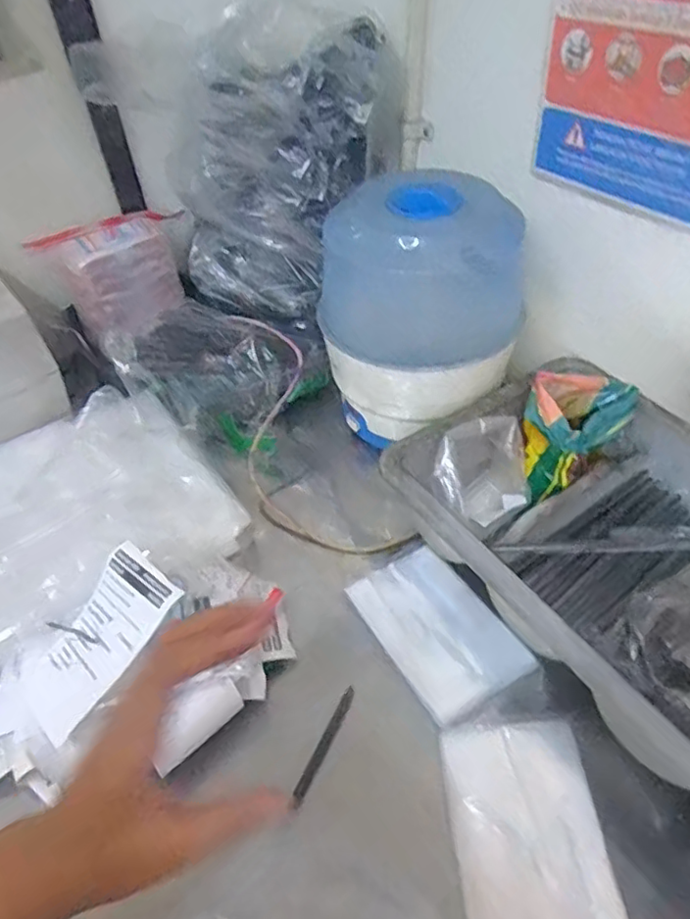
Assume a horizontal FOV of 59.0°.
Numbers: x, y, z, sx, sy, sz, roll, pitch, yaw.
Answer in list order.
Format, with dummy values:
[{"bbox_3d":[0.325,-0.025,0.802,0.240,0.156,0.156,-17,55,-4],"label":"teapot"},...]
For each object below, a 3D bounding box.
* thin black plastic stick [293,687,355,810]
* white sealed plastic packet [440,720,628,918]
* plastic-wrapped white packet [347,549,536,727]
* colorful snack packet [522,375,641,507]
[{"bbox_3d":[-0.016,0.234,0.502,0.011,0.007,0.103,18,50,20],"label":"thin black plastic stick"},{"bbox_3d":[0.132,0.271,0.439,0.104,0.011,0.154,-5,46,-1],"label":"white sealed plastic packet"},{"bbox_3d":[0.084,0.152,0.557,0.103,0.012,0.155,-27,50,-21],"label":"plastic-wrapped white packet"},{"bbox_3d":[0.237,-0.028,0.614,0.118,0.074,0.101,-6,46,-2],"label":"colorful snack packet"}]

